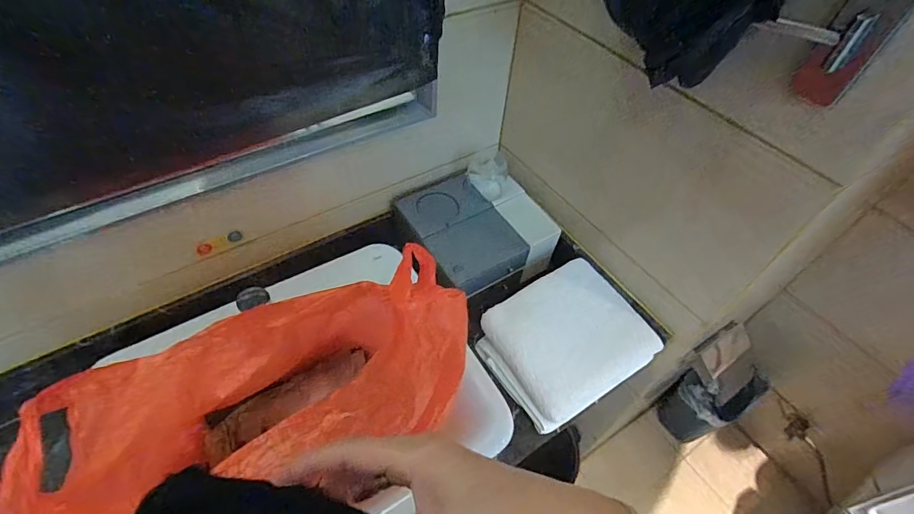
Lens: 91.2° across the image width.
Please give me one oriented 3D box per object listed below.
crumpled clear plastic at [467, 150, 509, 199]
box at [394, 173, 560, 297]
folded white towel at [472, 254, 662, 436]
[{"bbox_3d":[0.065,-0.170,0.927,0.078,0.056,0.078,18,53,10],"label":"crumpled clear plastic"},{"bbox_3d":[0.041,-0.049,0.898,0.259,0.101,0.231,-26,58,-23],"label":"box"},{"bbox_3d":[0.197,0.151,0.803,0.255,0.098,0.218,-26,58,-22],"label":"folded white towel"}]

